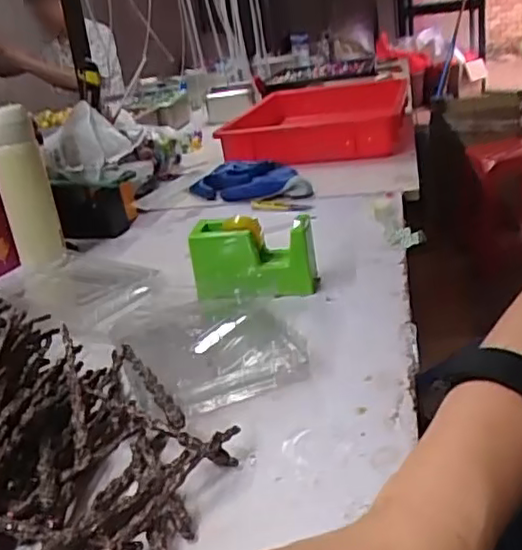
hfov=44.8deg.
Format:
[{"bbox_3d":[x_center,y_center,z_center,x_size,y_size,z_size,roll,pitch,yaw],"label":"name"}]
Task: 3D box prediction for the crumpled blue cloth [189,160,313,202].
[{"bbox_3d":[-0.016,-0.159,1.066,0.225,0.043,0.112,4,24,26],"label":"crumpled blue cloth"}]

